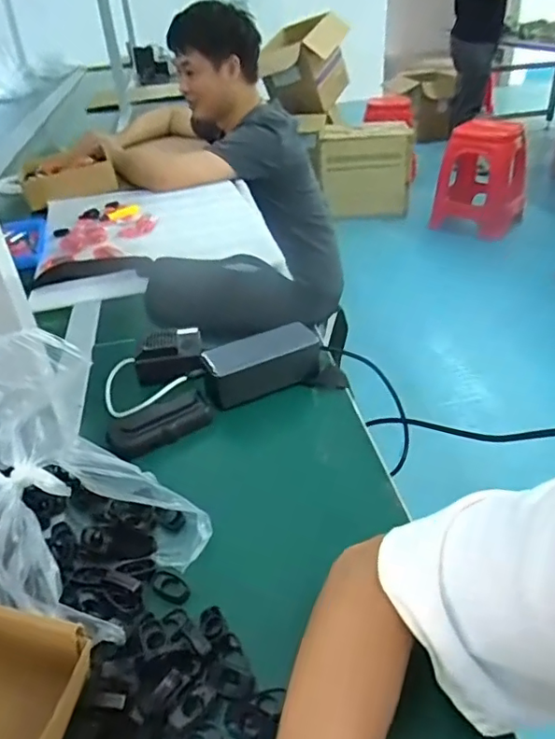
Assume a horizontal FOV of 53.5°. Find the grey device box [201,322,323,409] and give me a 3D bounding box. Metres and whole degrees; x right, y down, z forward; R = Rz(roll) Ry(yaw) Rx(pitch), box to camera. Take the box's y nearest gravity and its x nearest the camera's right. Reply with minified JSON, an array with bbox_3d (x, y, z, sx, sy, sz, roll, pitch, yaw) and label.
[{"bbox_3d":[-0.015,-0.008,0.625,0.135,0.048,0.052,-18,36,-19],"label":"grey device box"}]

